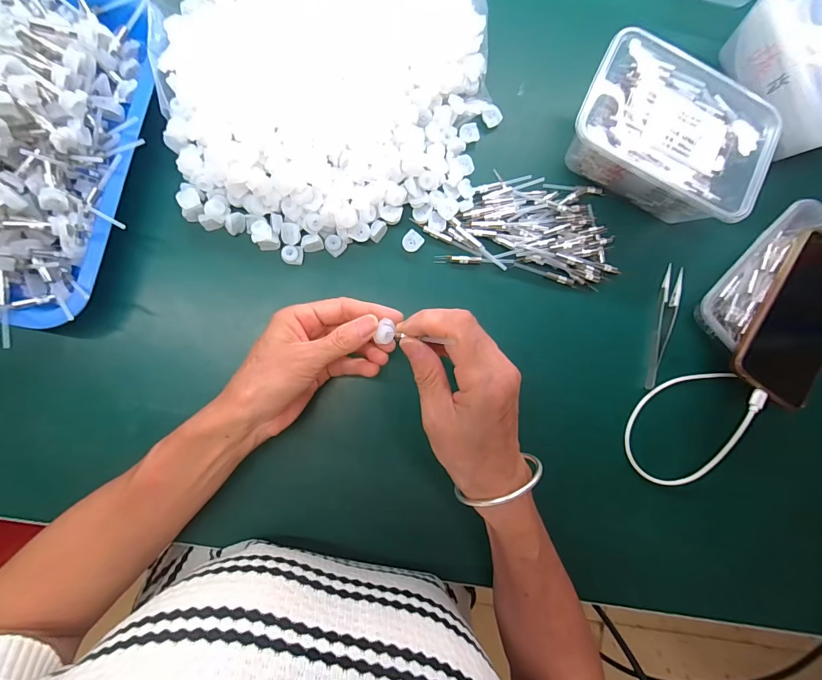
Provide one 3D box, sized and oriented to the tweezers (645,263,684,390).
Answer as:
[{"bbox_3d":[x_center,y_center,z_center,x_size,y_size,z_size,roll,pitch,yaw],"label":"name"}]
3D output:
[{"bbox_3d":[0.247,-0.014,0.371,0.018,0.013,0.125,22,84,-5],"label":"tweezers"}]

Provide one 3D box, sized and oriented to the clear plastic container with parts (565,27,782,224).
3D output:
[{"bbox_3d":[0.229,-0.184,0.350,0.169,0.063,0.118,25,84,-5],"label":"clear plastic container with parts"}]

